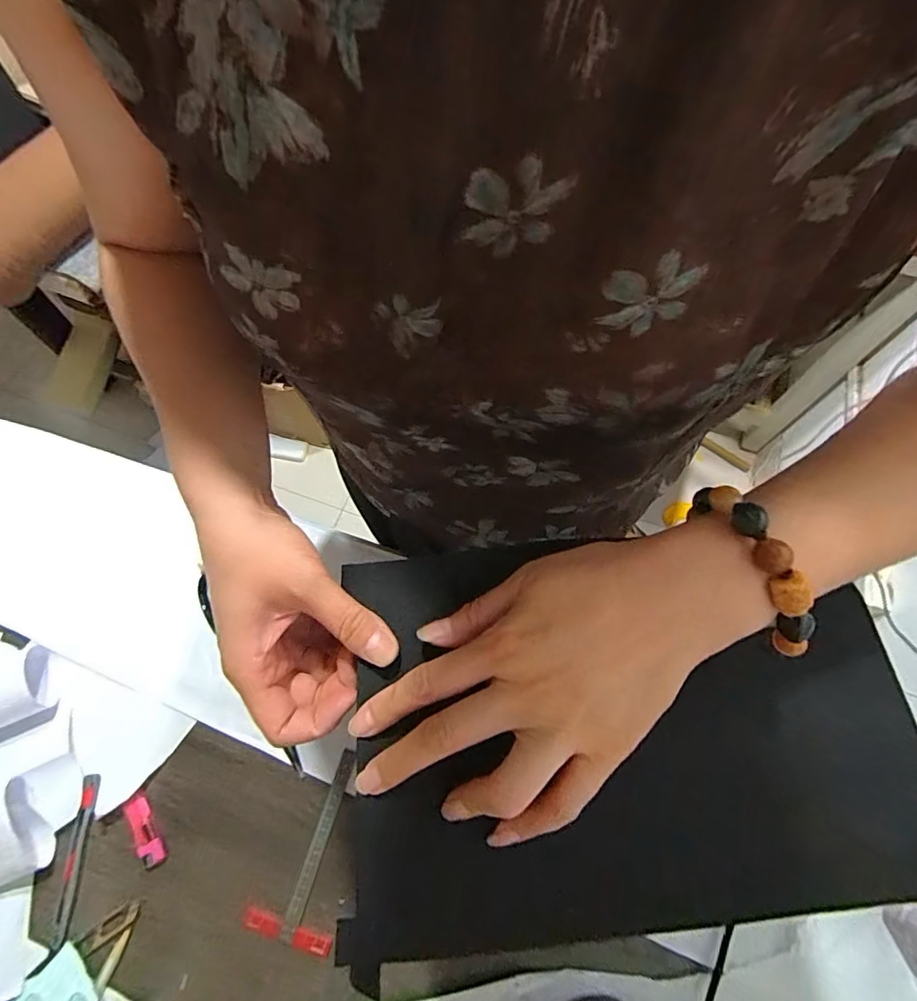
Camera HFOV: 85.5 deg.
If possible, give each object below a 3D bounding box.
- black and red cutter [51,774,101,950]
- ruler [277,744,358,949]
[{"bbox_3d":[-0.382,0.354,0.493,0.017,0.005,0.140,-5,65,-4],"label":"black and red cutter"},{"bbox_3d":[-0.143,0.351,0.512,0.017,0.007,0.168,13,64,9],"label":"ruler"}]

